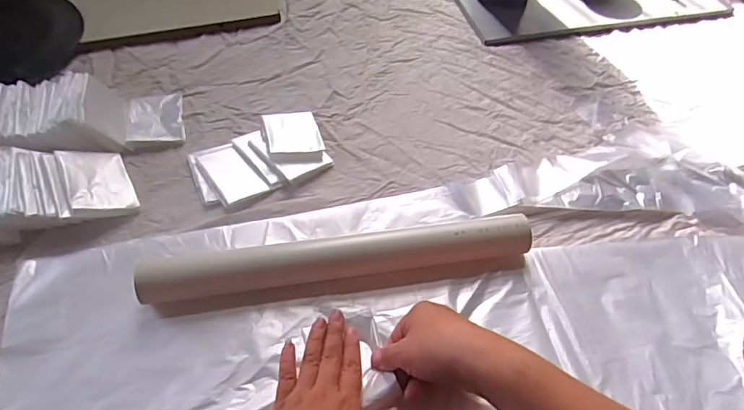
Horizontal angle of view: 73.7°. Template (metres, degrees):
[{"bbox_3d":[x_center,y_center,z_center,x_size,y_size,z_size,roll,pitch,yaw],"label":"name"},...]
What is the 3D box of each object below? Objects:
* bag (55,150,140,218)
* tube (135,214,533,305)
[{"bbox_3d":[-0.291,-0.025,0.527,0.064,0.011,0.088,-6,53,-40],"label":"bag"},{"bbox_3d":[-0.028,0.051,0.469,0.359,0.037,0.047,-7,52,-7],"label":"tube"}]

